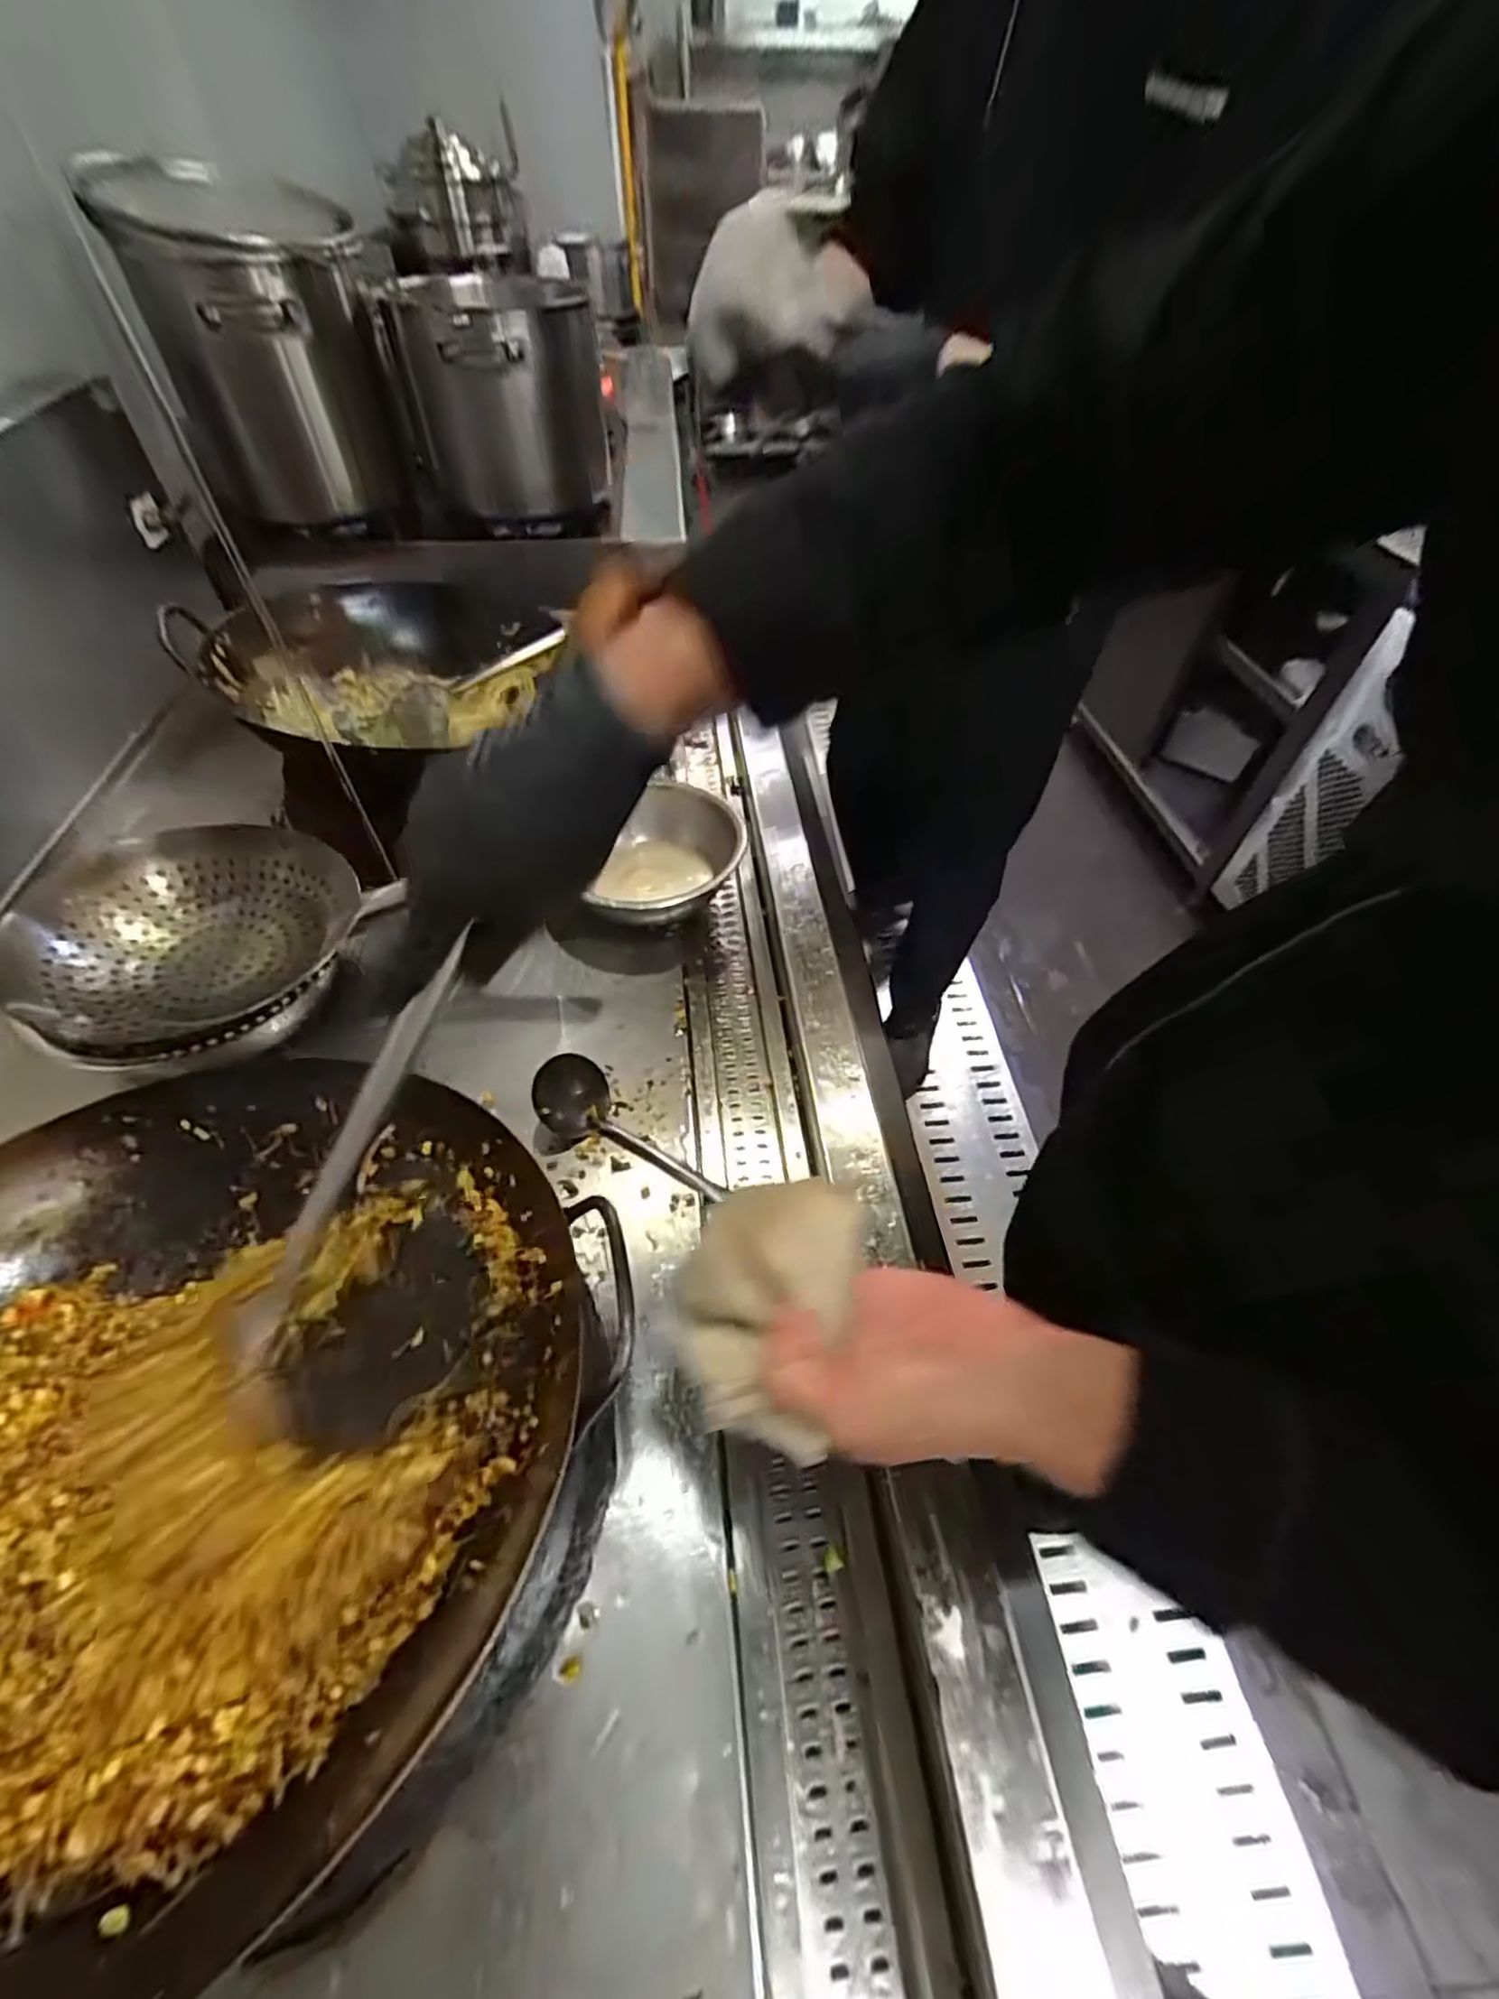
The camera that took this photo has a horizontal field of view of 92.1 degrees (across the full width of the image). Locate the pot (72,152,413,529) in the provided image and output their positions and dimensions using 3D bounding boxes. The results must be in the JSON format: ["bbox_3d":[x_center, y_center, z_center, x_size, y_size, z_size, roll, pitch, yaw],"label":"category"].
[{"bbox_3d":[-0.638,-0.877,0.984,0.244,0.331,0.287,-13,52,-12],"label":"pot"}]

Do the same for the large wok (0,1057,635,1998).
[{"bbox_3d":[-0.287,0.212,0.361,0.363,0.118,0.370,1,50,-1],"label":"large wok"}]

